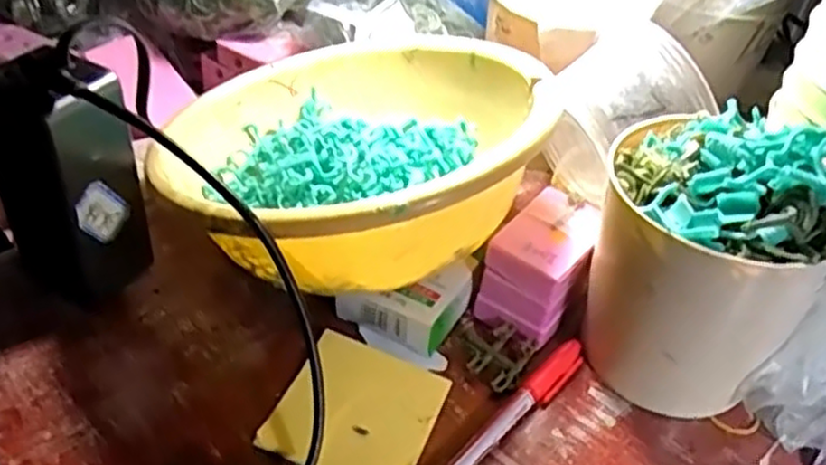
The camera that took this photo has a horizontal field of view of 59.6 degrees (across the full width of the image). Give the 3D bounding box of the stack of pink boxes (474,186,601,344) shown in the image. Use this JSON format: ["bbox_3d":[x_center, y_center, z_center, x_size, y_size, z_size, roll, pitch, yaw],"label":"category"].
[{"bbox_3d":[0.074,0.020,0.413,0.045,0.056,0.069,29,45,25],"label":"stack of pink boxes"}]

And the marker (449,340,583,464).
[{"bbox_3d":[0.044,0.096,0.361,0.014,0.010,0.137,34,48,30],"label":"marker"}]

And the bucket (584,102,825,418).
[{"bbox_3d":[0.141,0.018,0.360,0.109,0.146,0.088,25,44,21],"label":"bucket"}]

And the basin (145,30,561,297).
[{"bbox_3d":[-0.034,-0.056,0.421,0.217,0.083,0.219,3,40,-2],"label":"basin"}]

